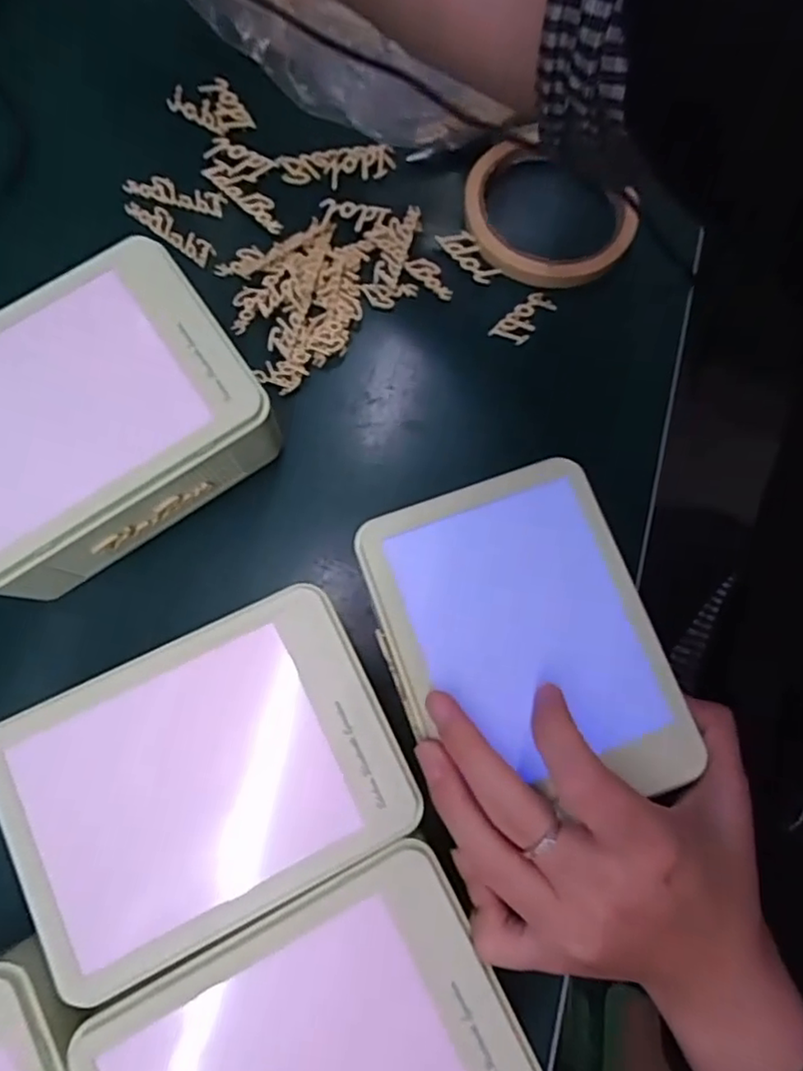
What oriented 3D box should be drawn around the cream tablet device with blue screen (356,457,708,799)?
[{"bbox_3d":[0.049,0.041,0.254,0.103,0.008,0.132,-19,78,-5],"label":"cream tablet device with blue screen"}]

